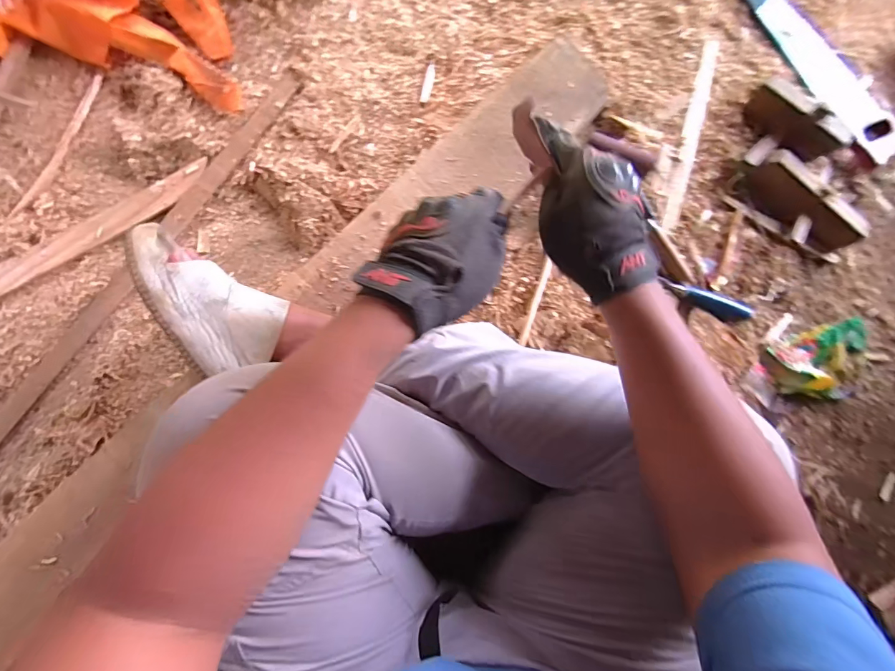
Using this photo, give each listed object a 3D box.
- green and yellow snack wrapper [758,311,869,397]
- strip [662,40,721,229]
[{"bbox_3d":[0.564,0.030,0.608,0.158,0.040,0.125,7,85,-5],"label":"green and yellow snack wrapper"},{"bbox_3d":[0.382,-0.314,0.623,0.026,0.008,0.318,16,84,-5],"label":"strip"}]

